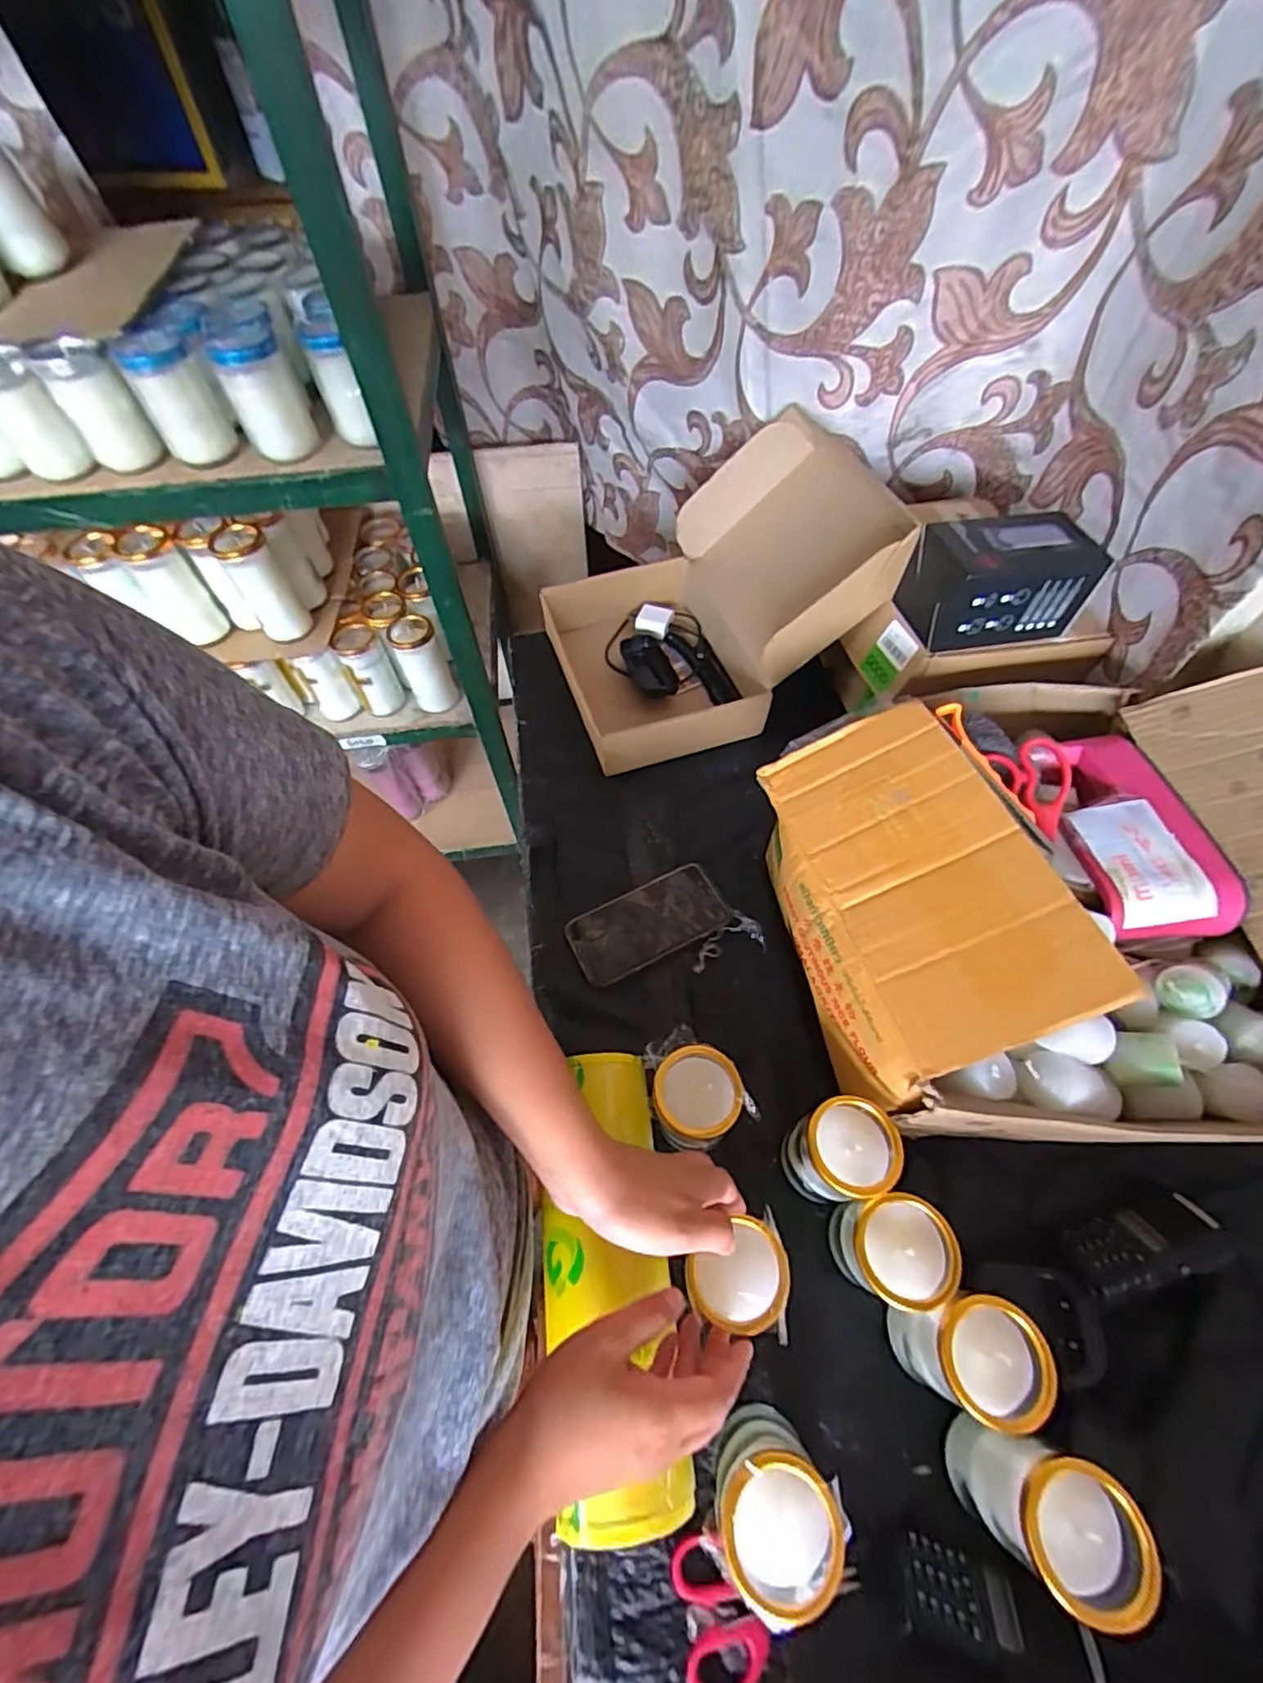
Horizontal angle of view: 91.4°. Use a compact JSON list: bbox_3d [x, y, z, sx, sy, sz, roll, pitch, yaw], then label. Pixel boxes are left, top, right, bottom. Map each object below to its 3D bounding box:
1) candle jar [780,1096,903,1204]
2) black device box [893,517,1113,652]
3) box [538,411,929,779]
[{"bbox_3d":[0.155,0.239,0.473,0.063,0.117,0.063,0,59,0],"label":"candle jar"},{"bbox_3d":[0.357,-0.253,0.597,0.157,0.090,0.086,-11,59,-6],"label":"black device box"},{"bbox_3d":[0.097,-0.300,0.750,0.396,0.208,0.305,-20,61,-11],"label":"box"}]

